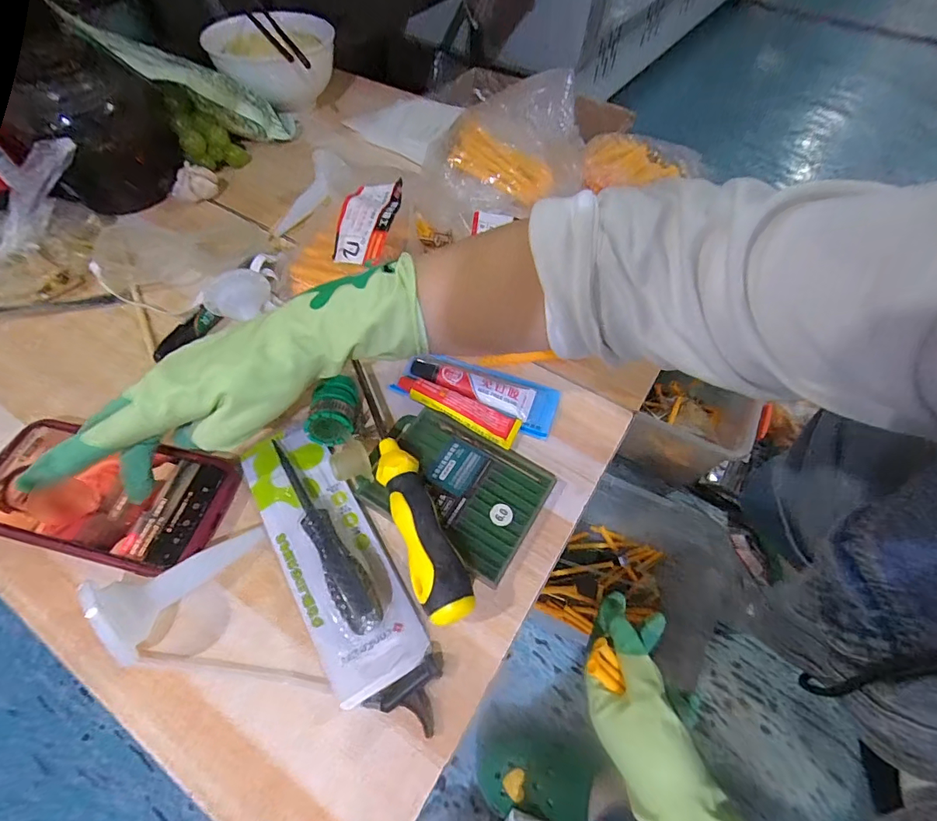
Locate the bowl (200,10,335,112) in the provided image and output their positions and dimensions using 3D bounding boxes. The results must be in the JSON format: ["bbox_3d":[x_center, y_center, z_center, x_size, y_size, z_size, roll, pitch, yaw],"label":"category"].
[{"bbox_3d":[-0.259,-0.476,0.618,0.135,0.077,0.134,0,60,0],"label":"bowl"}]

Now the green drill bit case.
[{"bbox_3d":[-0.011,0.050,0.316,0.120,0.019,0.084,28,64,16],"label":"green drill bit case"}]

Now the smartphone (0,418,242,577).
[{"bbox_3d":[-0.247,0.056,0.306,0.169,0.008,0.083,9,60,5],"label":"smartphone"}]

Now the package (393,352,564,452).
[{"bbox_3d":[0.006,-0.010,0.353,0.121,0.020,0.062,15,61,9],"label":"package"}]

